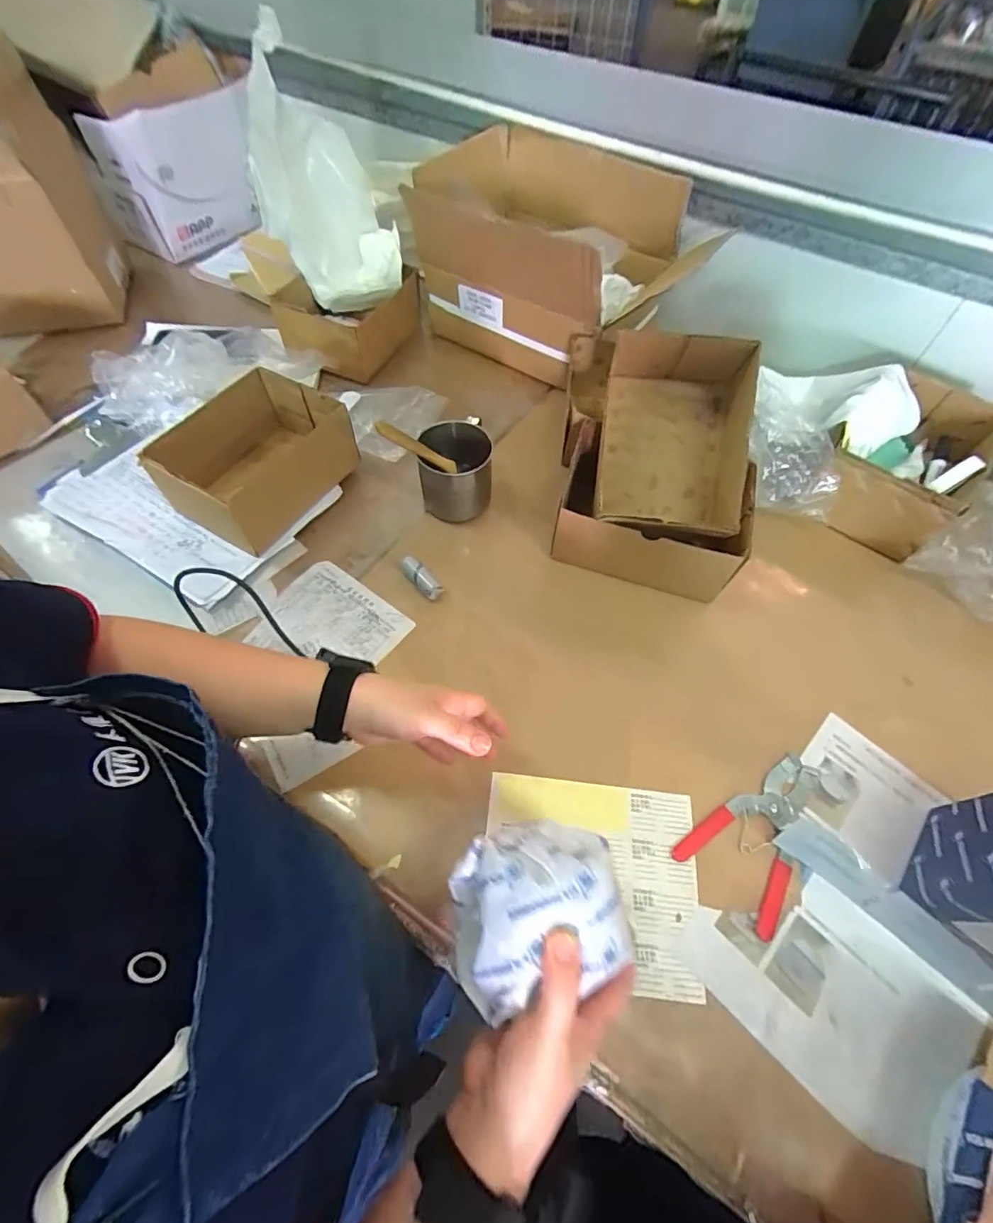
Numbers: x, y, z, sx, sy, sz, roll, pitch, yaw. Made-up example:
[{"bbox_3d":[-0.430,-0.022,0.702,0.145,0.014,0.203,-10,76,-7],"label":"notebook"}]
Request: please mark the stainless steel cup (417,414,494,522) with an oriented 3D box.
[{"bbox_3d":[-0.049,-0.173,0.635,0.087,0.082,0.097,1,59,-1],"label":"stainless steel cup"}]

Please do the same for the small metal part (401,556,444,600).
[{"bbox_3d":[-0.087,-0.038,0.590,0.058,0.022,0.020,41,66,20],"label":"small metal part"}]

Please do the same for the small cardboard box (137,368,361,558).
[{"bbox_3d":[-0.292,-0.189,0.626,0.136,0.098,0.211,30,62,16],"label":"small cardboard box"}]

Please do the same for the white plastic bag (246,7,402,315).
[{"bbox_3d":[-0.266,-0.626,0.760,0.167,0.233,0.287,-20,62,-13],"label":"white plastic bag"}]

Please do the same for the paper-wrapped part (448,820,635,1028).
[{"bbox_3d":[0.024,0.188,0.326,0.103,0.070,0.096,1,63,-2],"label":"paper-wrapped part"}]

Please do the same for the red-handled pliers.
[{"bbox_3d":[0.248,0.196,0.476,0.095,0.014,0.162,38,66,19],"label":"red-handled pliers"}]

